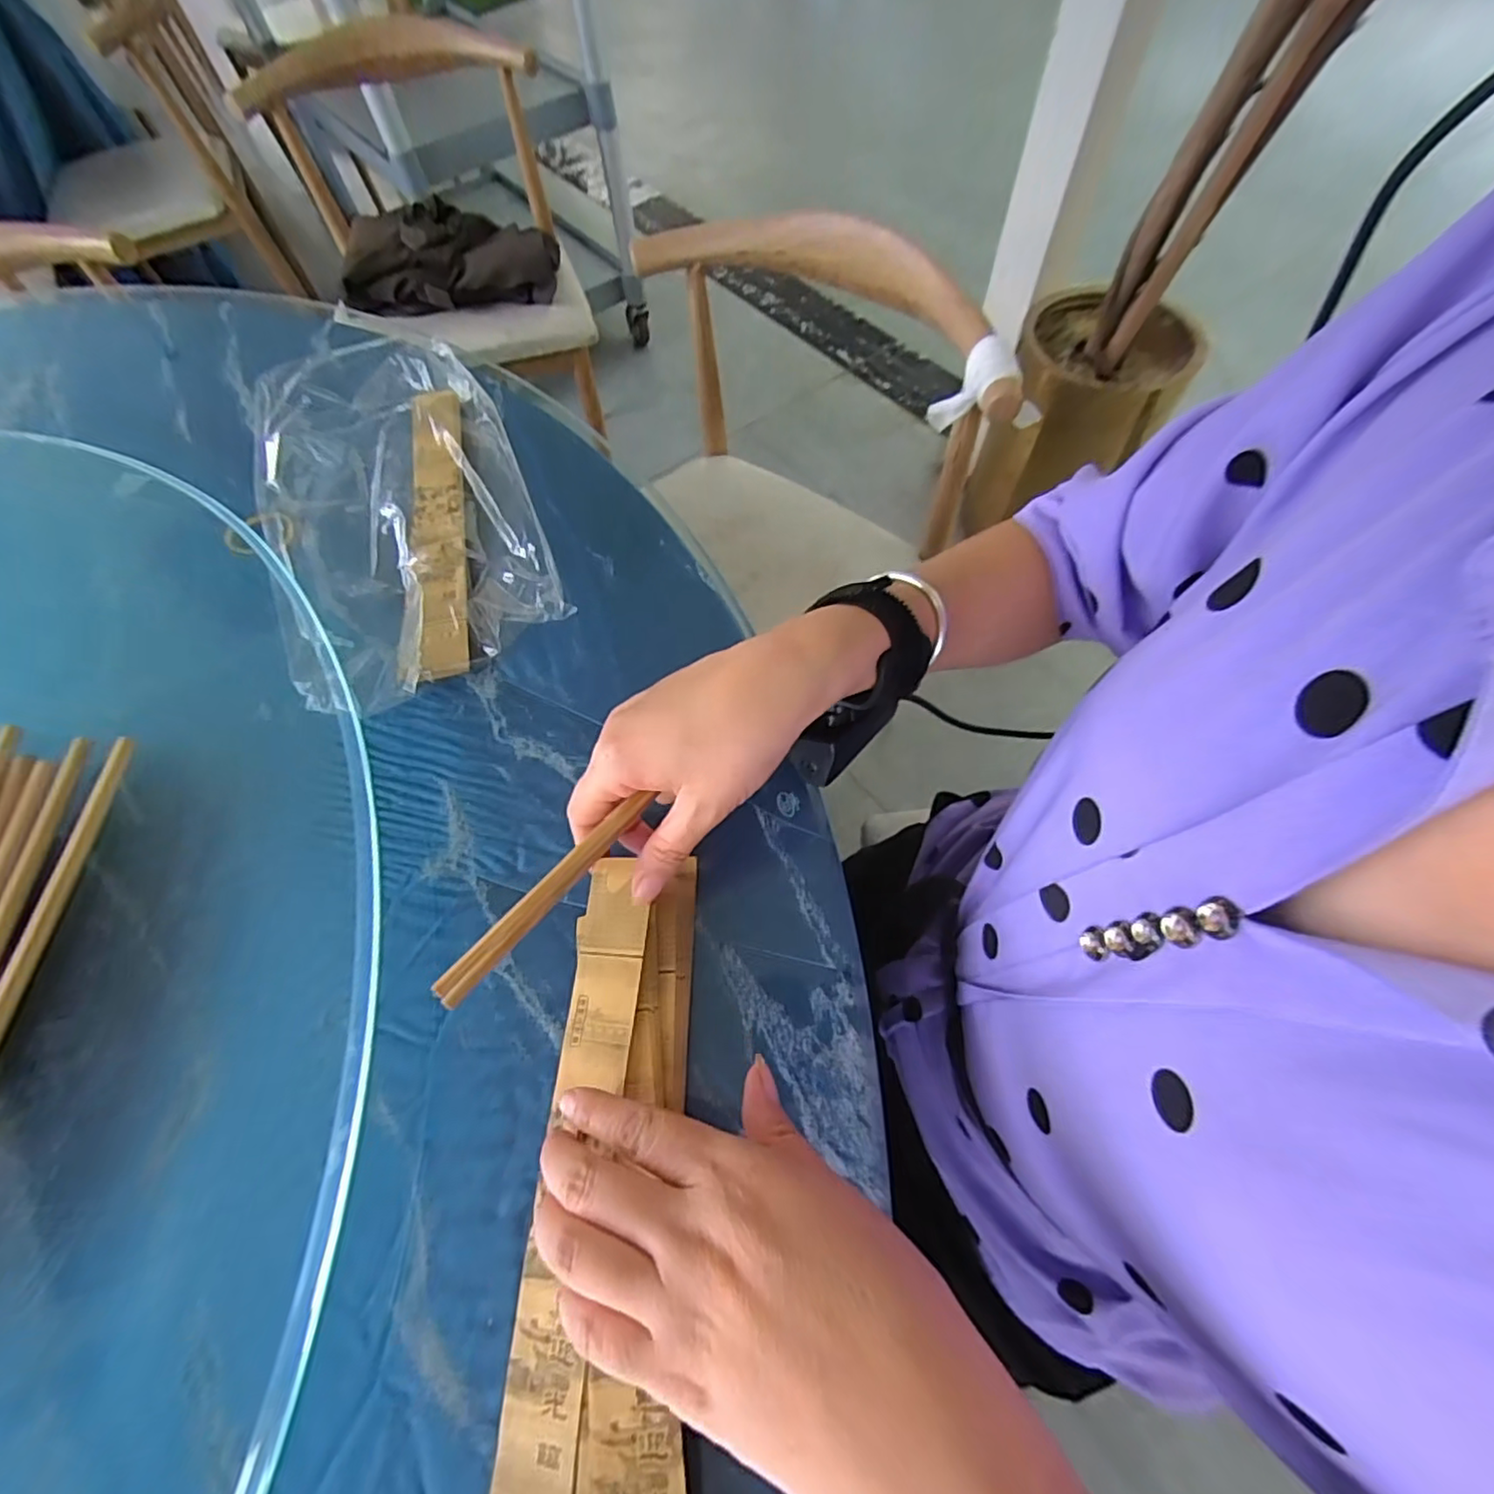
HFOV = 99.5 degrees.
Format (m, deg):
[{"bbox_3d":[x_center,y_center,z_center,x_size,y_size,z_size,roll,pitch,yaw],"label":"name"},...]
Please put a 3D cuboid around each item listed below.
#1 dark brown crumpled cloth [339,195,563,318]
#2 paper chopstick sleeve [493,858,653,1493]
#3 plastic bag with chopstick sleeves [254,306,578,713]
[{"bbox_3d":[-0.522,-0.865,1.097,0.363,0.137,0.180,-19,64,-7],"label":"dark brown crumpled cloth"},{"bbox_3d":[-0.068,0.176,0.254,0.032,0.008,0.261,2,68,4],"label":"paper chopstick sleeve"},{"bbox_3d":[-0.245,-0.173,0.433,0.171,0.049,0.312,-24,64,-9],"label":"plastic bag with chopstick sleeves"}]

